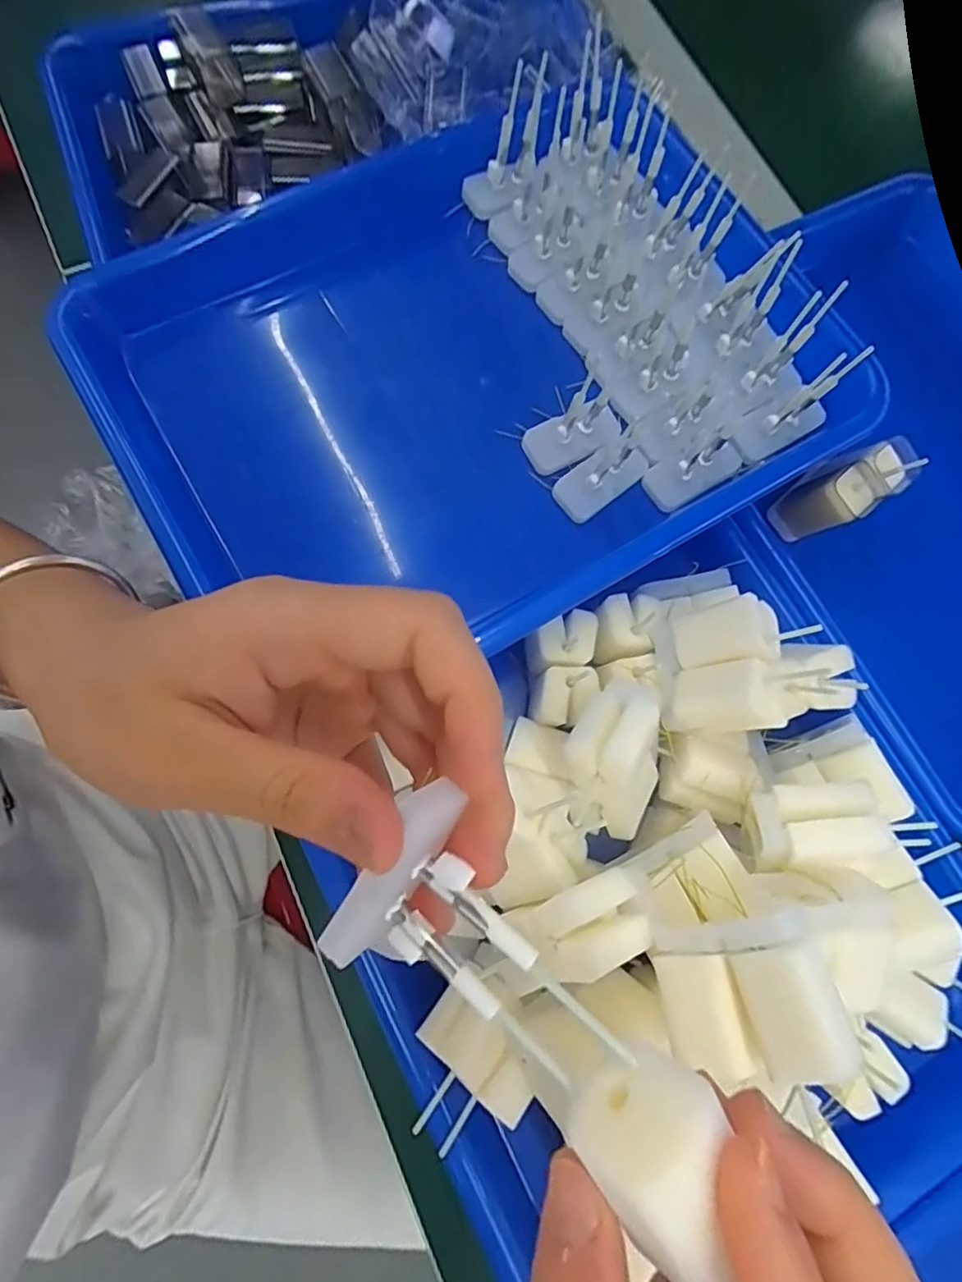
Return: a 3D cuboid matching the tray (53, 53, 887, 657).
[{"bbox_3d":[-0.006,-0.130,0.295,0.332,0.053,0.252,-30,80,-11],"label":"tray"}]

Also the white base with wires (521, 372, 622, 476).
[{"bbox_3d":[0.043,-0.099,0.278,0.042,0.031,0.027,-31,80,-11],"label":"white base with wires"}]

